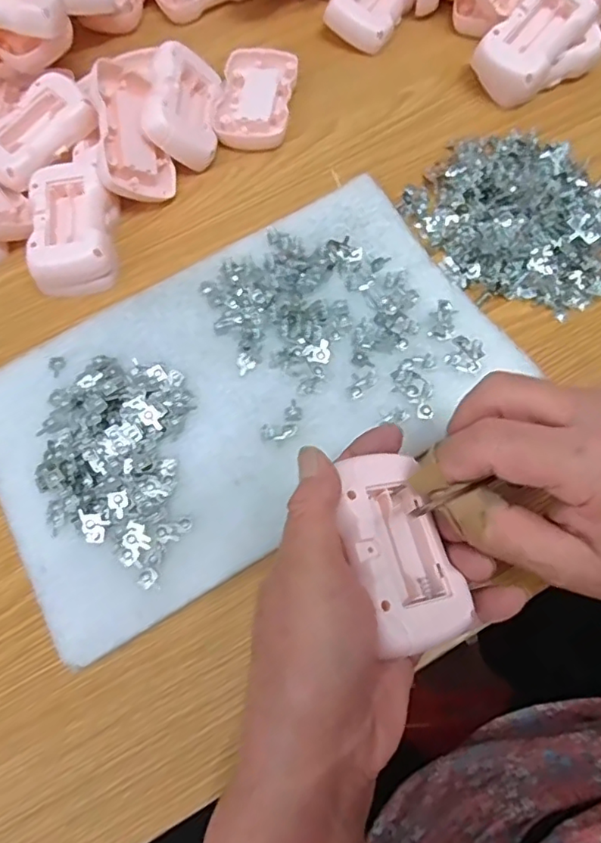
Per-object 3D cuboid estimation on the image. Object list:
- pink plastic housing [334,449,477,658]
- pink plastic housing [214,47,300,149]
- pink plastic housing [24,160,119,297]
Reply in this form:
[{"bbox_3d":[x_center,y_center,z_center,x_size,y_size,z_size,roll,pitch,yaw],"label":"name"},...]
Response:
[{"bbox_3d":[0.041,0.058,0.250,0.044,0.020,0.082,-8,67,-25],"label":"pink plastic housing"},{"bbox_3d":[-0.034,-0.245,0.428,0.054,0.014,0.088,8,69,2],"label":"pink plastic housing"},{"bbox_3d":[-0.153,-0.131,0.378,0.051,0.026,0.091,-7,70,-3],"label":"pink plastic housing"}]

